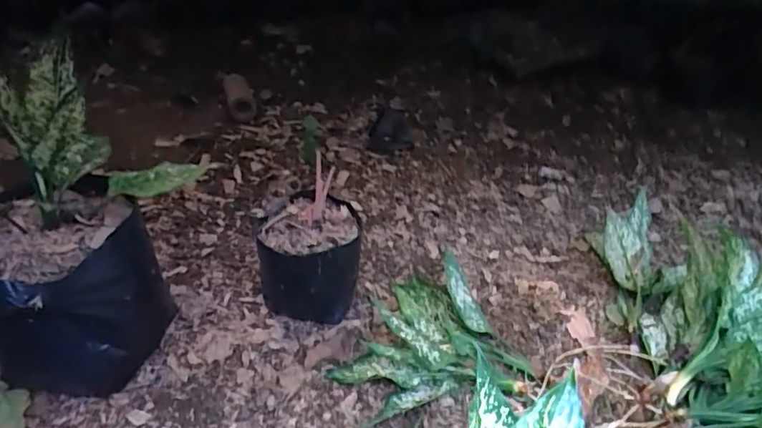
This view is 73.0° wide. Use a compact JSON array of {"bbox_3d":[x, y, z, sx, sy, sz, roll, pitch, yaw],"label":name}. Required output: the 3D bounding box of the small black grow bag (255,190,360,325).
[{"bbox_3d":[-0.087,0.059,0.635,0.116,0.118,0.128,1,38,-6],"label":"small black grow bag"}]

